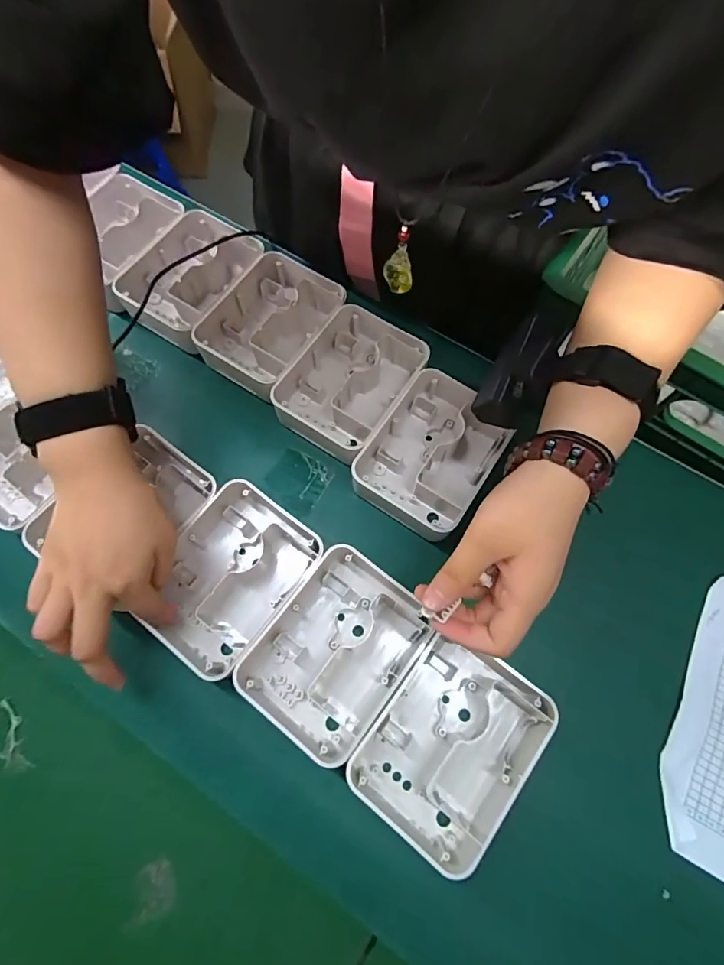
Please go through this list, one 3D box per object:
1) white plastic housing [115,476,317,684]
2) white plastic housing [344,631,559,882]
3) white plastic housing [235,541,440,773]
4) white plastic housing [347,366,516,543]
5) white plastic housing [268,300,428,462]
[{"bbox_3d":[-0.105,0.073,0.365,0.099,0.037,0.134,39,74,12],"label":"white plastic housing"},{"bbox_3d":[0.061,0.178,0.324,0.098,0.036,0.133,36,73,11],"label":"white plastic housing"},{"bbox_3d":[-0.019,0.128,0.350,0.101,0.042,0.135,37,73,12],"label":"white plastic housing"},{"bbox_3d":[0.065,-0.025,0.412,0.103,0.043,0.132,33,73,10],"label":"white plastic housing"},{"bbox_3d":[-0.011,-0.093,0.428,0.099,0.033,0.126,33,73,10],"label":"white plastic housing"}]

